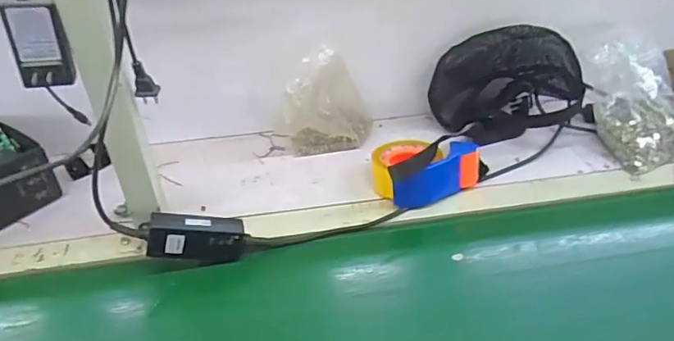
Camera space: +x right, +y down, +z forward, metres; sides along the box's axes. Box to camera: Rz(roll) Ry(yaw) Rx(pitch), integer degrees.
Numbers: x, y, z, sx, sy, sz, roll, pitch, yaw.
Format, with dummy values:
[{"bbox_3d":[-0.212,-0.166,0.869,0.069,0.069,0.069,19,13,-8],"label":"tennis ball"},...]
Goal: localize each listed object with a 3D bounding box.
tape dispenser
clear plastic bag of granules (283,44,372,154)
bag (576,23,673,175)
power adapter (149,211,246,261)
[{"bbox_3d":[0.129,-0.012,0.750,0.160,0.071,0.110,-20,37,-20],"label":"tape dispenser"},{"bbox_3d":[-0.019,-0.107,0.812,0.142,0.161,0.076,-4,34,2],"label":"clear plastic bag of granules"},{"bbox_3d":[0.490,-0.119,0.795,0.164,0.169,0.156,-16,36,-16],"label":"bag"},{"bbox_3d":[-0.176,0.086,0.625,0.114,0.052,0.027,8,30,-20],"label":"power adapter"}]

